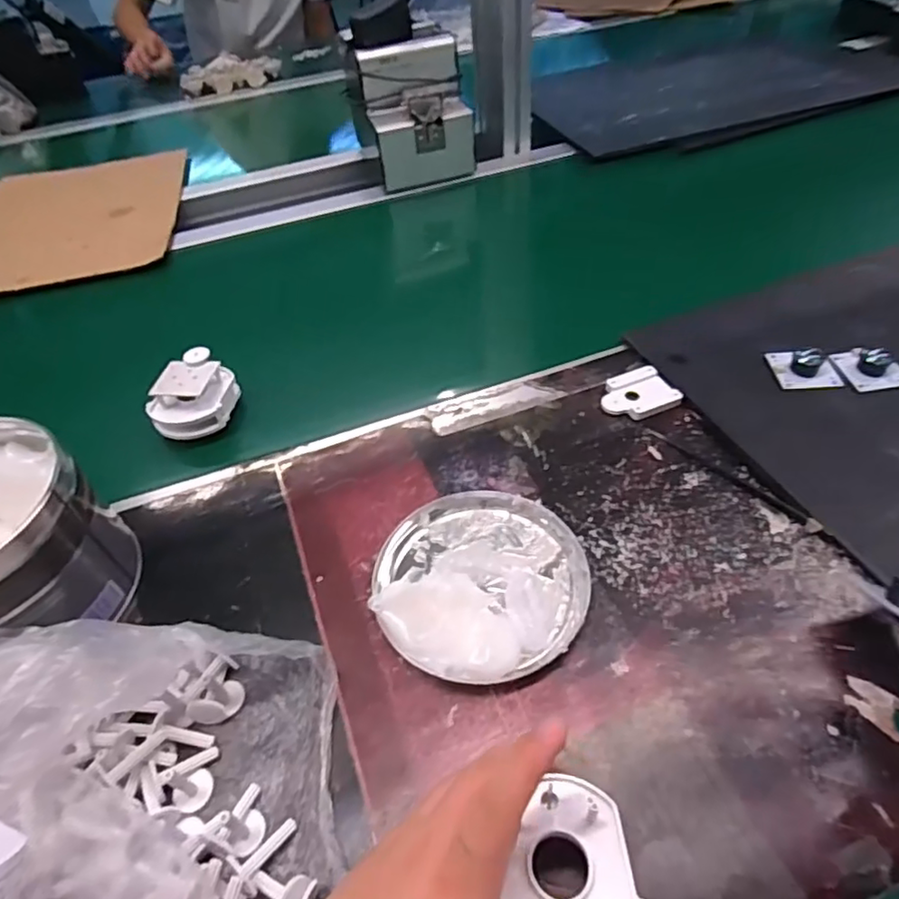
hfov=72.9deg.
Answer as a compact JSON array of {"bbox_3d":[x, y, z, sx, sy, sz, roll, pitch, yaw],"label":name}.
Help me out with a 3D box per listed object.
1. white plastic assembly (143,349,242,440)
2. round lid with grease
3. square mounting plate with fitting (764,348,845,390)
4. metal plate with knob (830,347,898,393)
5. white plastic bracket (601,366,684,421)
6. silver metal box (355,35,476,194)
[{"bbox_3d":[-0.203,-0.043,0.492,0.065,0.052,0.063,2,47,8],"label":"white plastic assembly"},{"bbox_3d":[0.018,0.074,0.372,0.126,0.026,0.128,-3,47,4],"label":"round lid with grease"},{"bbox_3d":[0.277,-0.069,0.471,0.046,0.023,0.041,-1,47,5],"label":"square mounting plate with fitting"},{"bbox_3d":[0.326,-0.067,0.466,0.045,0.020,0.044,-9,46,-2],"label":"metal plate with knob"},{"bbox_3d":[0.146,-0.043,0.479,0.056,0.008,0.046,-17,47,-10],"label":"white plastic bracket"},{"bbox_3d":[-0.041,-0.416,0.769,0.126,0.146,0.081,-14,47,-7],"label":"silver metal box"}]

